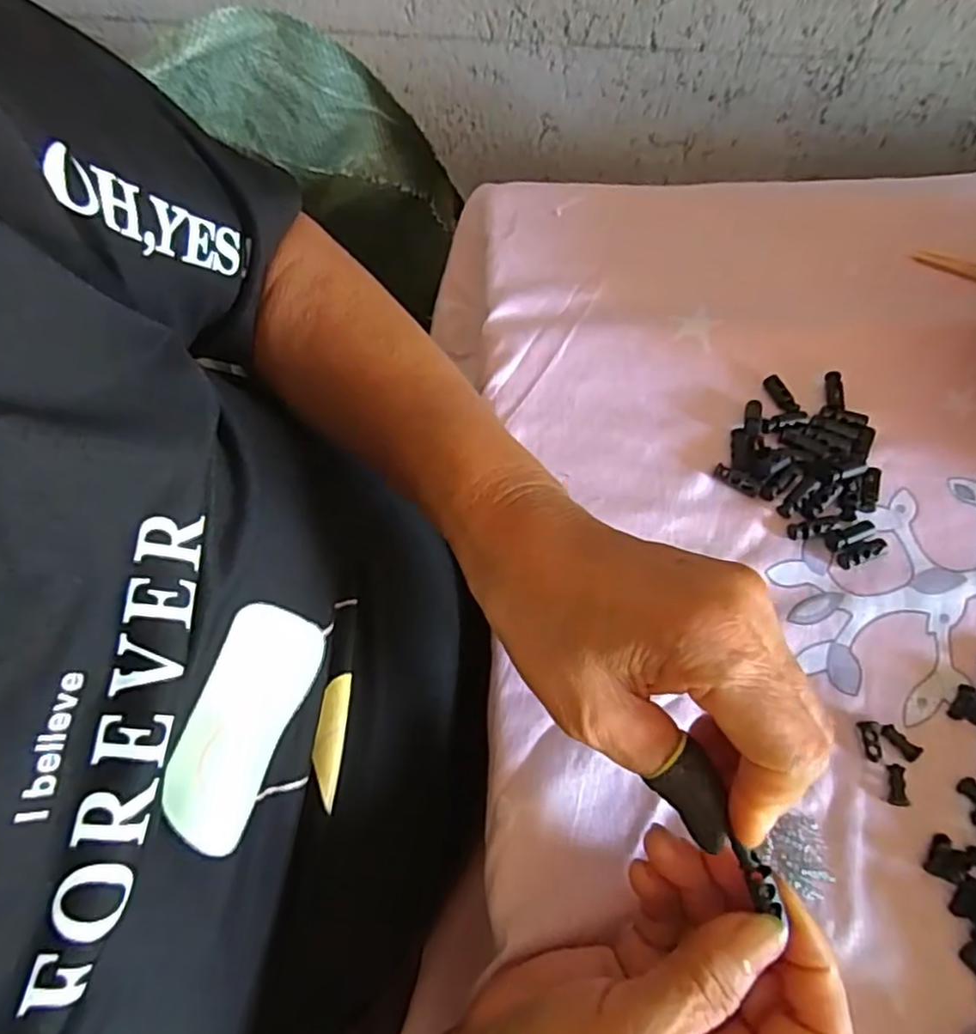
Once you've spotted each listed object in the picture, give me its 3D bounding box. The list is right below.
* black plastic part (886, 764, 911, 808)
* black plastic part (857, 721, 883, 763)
[{"bbox_3d":[0.177,0.116,0.288,0.007,0.005,0.017,11,64,4],"label":"black plastic part"},{"bbox_3d":[0.170,0.099,0.296,0.008,0.004,0.017,-1,63,-2],"label":"black plastic part"}]

